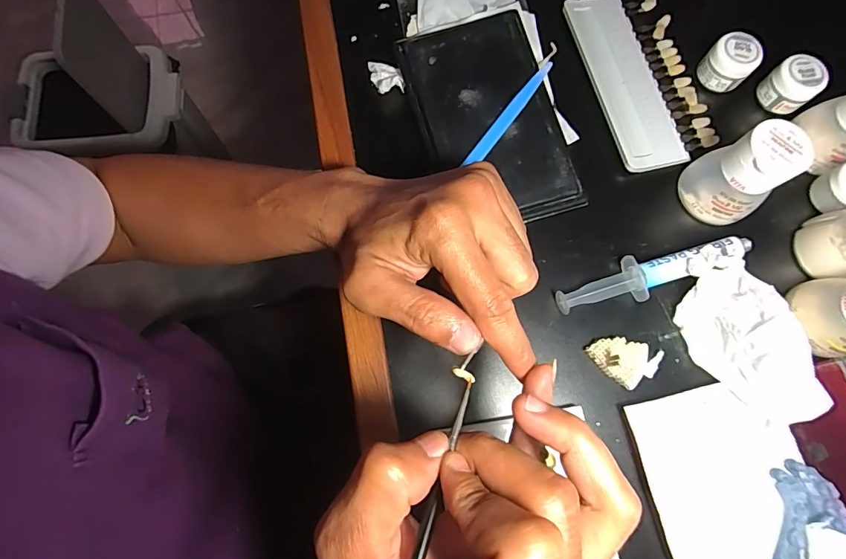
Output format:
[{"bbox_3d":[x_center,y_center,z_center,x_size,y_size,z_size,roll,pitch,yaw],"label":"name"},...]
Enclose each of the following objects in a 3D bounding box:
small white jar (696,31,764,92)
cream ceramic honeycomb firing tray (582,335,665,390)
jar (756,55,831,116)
[{"bbox_3d":[0.226,-0.160,0.321,0.032,0.027,0.027,39,79,9],"label":"small white jar"},{"bbox_3d":[0.131,0.050,0.280,0.038,0.011,0.037,-33,78,-8],"label":"cream ceramic honeycomb firing tray"},{"bbox_3d":[0.268,-0.141,0.318,0.031,0.027,0.032,0,76,0],"label":"jar"}]

